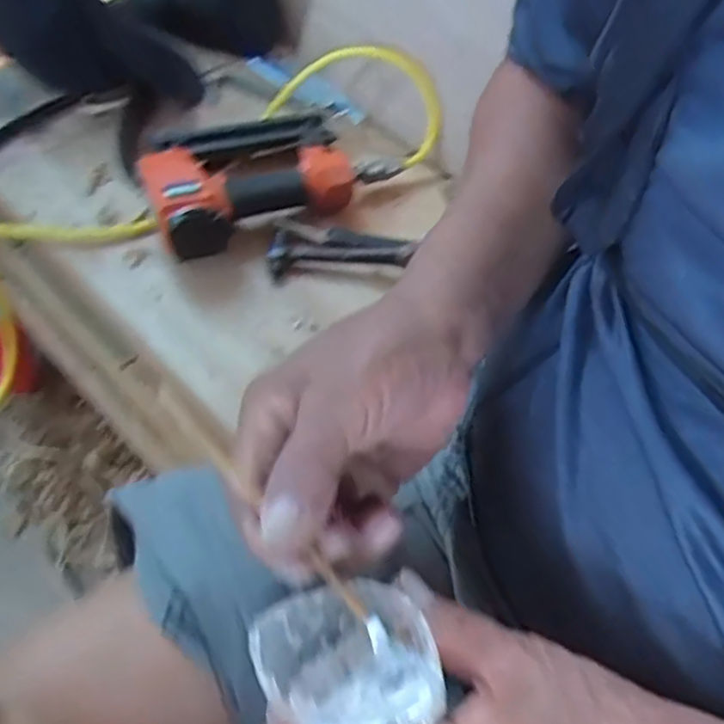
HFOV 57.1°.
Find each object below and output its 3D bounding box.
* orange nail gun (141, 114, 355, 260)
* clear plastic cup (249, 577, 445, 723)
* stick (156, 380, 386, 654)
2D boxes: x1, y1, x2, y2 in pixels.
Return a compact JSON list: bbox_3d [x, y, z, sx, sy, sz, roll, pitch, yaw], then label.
[{"bbox_3d":[-0.105,-0.186,0.646,0.223,0.066,0.127,-28,63,-20],"label":"orange nail gun"},{"bbox_3d":[-0.003,0.108,0.236,0.060,0.042,0.051,-18,59,-15],"label":"clear plastic cup"},{"bbox_3d":[-0.032,0.054,0.237,0.121,0.011,0.009,47,64,3],"label":"stick"}]

